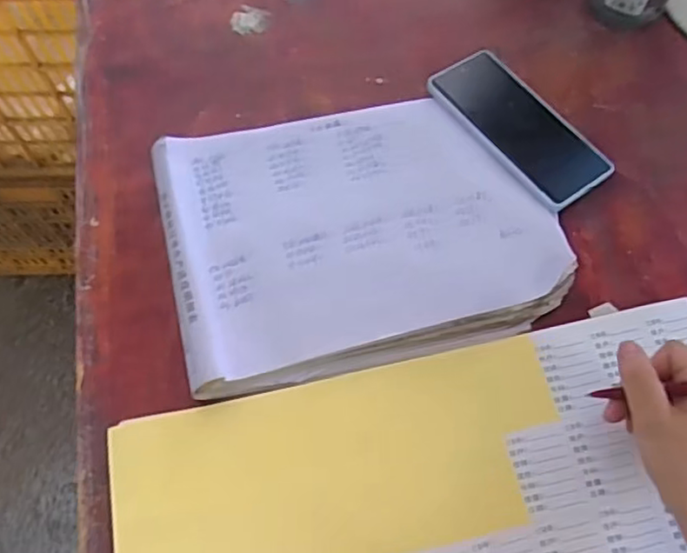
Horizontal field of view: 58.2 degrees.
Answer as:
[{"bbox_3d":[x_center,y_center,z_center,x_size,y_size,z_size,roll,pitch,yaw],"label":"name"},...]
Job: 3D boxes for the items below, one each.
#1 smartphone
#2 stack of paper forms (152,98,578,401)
[{"bbox_3d":[0.154,-0.133,0.541,0.074,0.017,0.163,-35,74,-11],"label":"smartphone"},{"bbox_3d":[0.012,-0.041,0.499,0.295,0.032,0.220,-12,67,-5],"label":"stack of paper forms"}]

